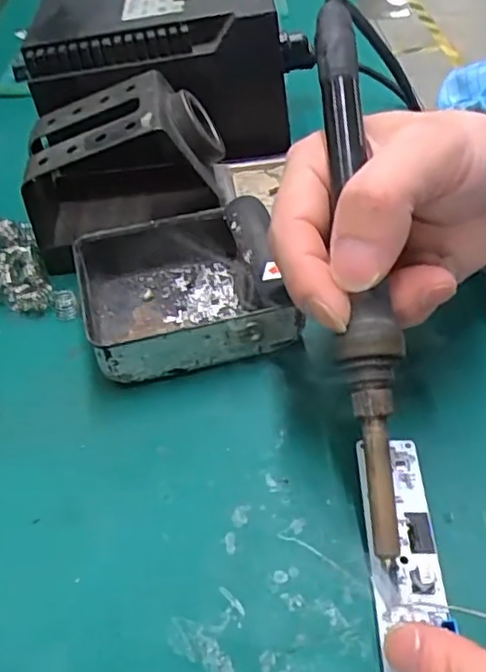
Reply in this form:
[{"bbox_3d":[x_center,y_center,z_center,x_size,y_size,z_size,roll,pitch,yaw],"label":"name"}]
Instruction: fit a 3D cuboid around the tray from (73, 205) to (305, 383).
[{"bbox_3d":[-0.030,-0.020,0.290,0.081,0.034,0.083,-15,45,-11],"label":"tray"}]

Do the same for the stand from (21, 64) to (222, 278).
[{"bbox_3d":[-0.060,-0.083,0.327,0.093,0.070,0.074,-7,44,-3],"label":"stand"}]

